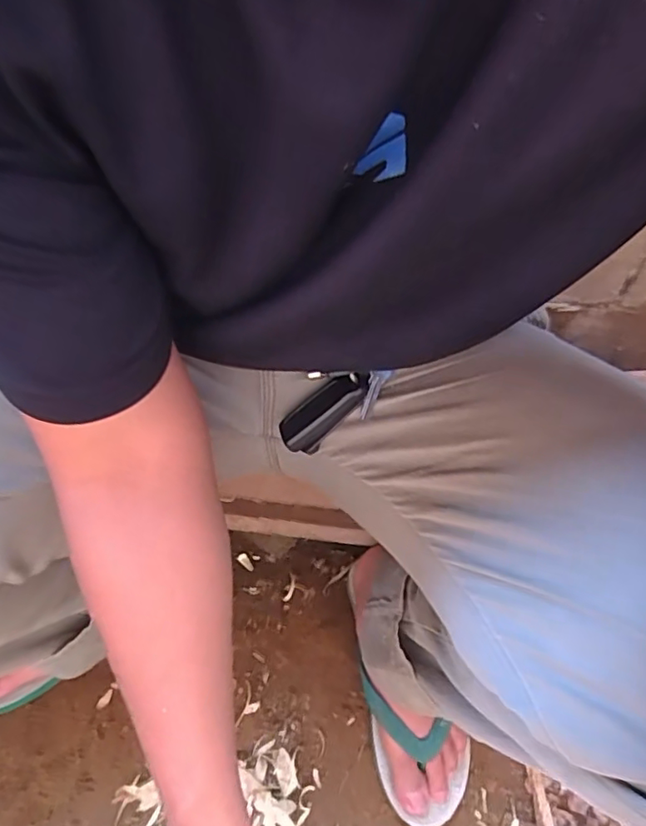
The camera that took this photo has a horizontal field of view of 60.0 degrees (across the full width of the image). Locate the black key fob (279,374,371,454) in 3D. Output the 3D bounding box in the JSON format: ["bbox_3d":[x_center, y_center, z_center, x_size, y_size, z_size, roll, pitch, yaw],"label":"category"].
[{"bbox_3d":[0.001,-0.003,0.394,0.071,0.019,0.031,-42,59,12],"label":"black key fob"}]

